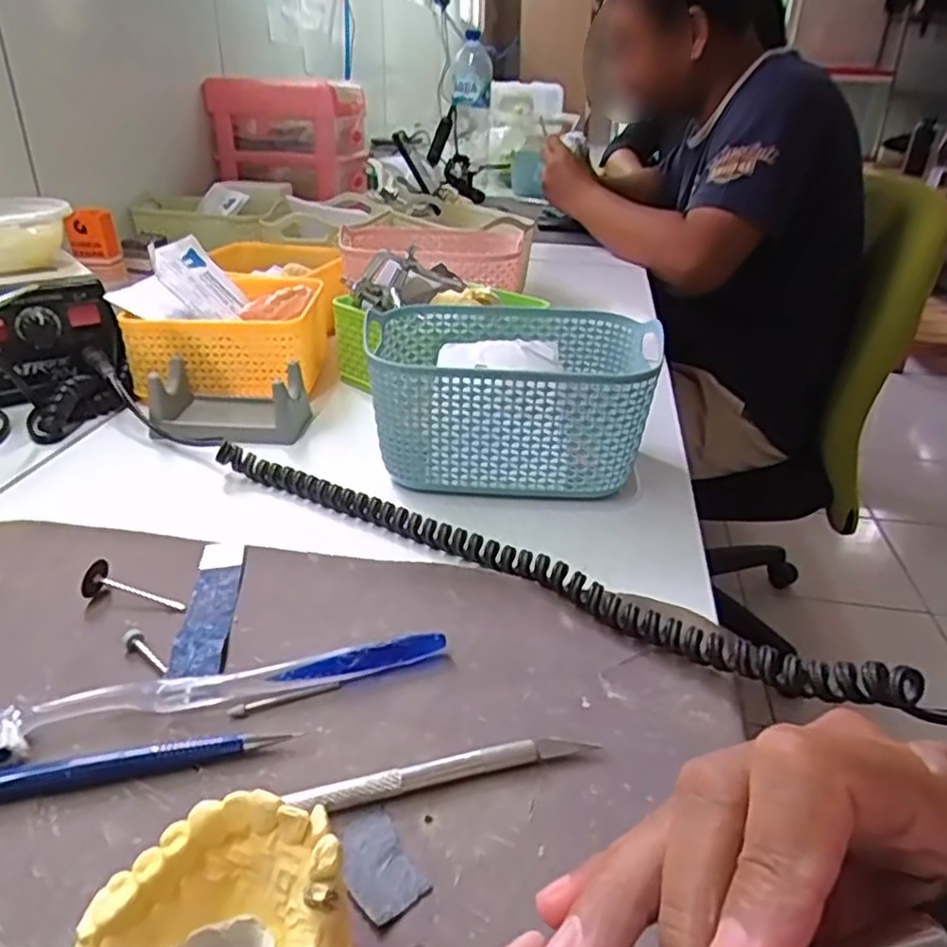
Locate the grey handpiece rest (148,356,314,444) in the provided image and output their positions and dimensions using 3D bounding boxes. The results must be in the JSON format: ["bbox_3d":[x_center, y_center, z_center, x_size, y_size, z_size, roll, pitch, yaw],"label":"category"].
[{"bbox_3d":[-0.165,-0.049,0.489,0.101,0.038,0.065,-1,28,-5],"label":"grey handpiece rest"}]

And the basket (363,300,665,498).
[{"bbox_3d":[0.022,-0.046,0.443,0.158,0.081,0.116,3,28,2],"label":"basket"}]

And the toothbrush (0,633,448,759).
[{"bbox_3d":[-0.102,0.083,0.271,0.187,0.013,0.018,-10,30,-21],"label":"toothbrush"}]

